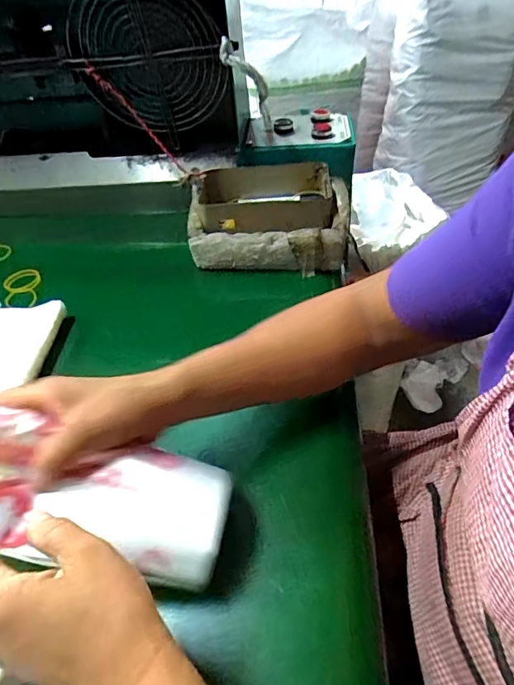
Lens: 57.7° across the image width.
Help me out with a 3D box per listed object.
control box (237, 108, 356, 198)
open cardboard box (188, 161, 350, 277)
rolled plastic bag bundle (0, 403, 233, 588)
[{"bbox_3d":[0.057,-0.291,0.685,0.168,0.066,0.145,2,44,8],"label":"control box"},{"bbox_3d":[0.015,-0.171,0.623,0.209,0.073,0.152,3,44,10],"label":"open cardboard box"},{"bbox_3d":[-0.164,0.092,0.309,0.288,0.044,0.076,15,43,-9],"label":"rolled plastic bag bundle"}]

